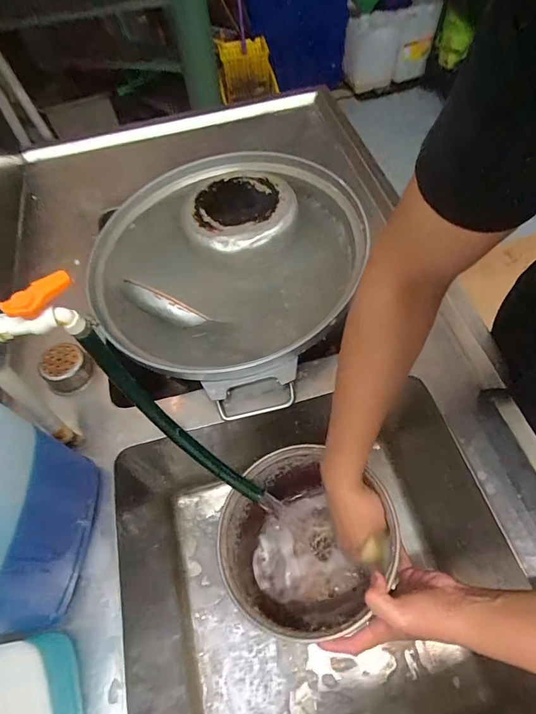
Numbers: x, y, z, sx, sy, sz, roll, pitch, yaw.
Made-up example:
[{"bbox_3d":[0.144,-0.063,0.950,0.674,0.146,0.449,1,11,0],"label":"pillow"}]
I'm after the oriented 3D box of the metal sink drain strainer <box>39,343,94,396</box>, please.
[{"bbox_3d":[-0.304,0.018,0.585,0.061,0.048,0.065,-2,61,3],"label":"metal sink drain strainer"}]

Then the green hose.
[{"bbox_3d":[-0.119,0.087,0.506,0.027,0.319,0.062,-49,27,-21],"label":"green hose"}]

